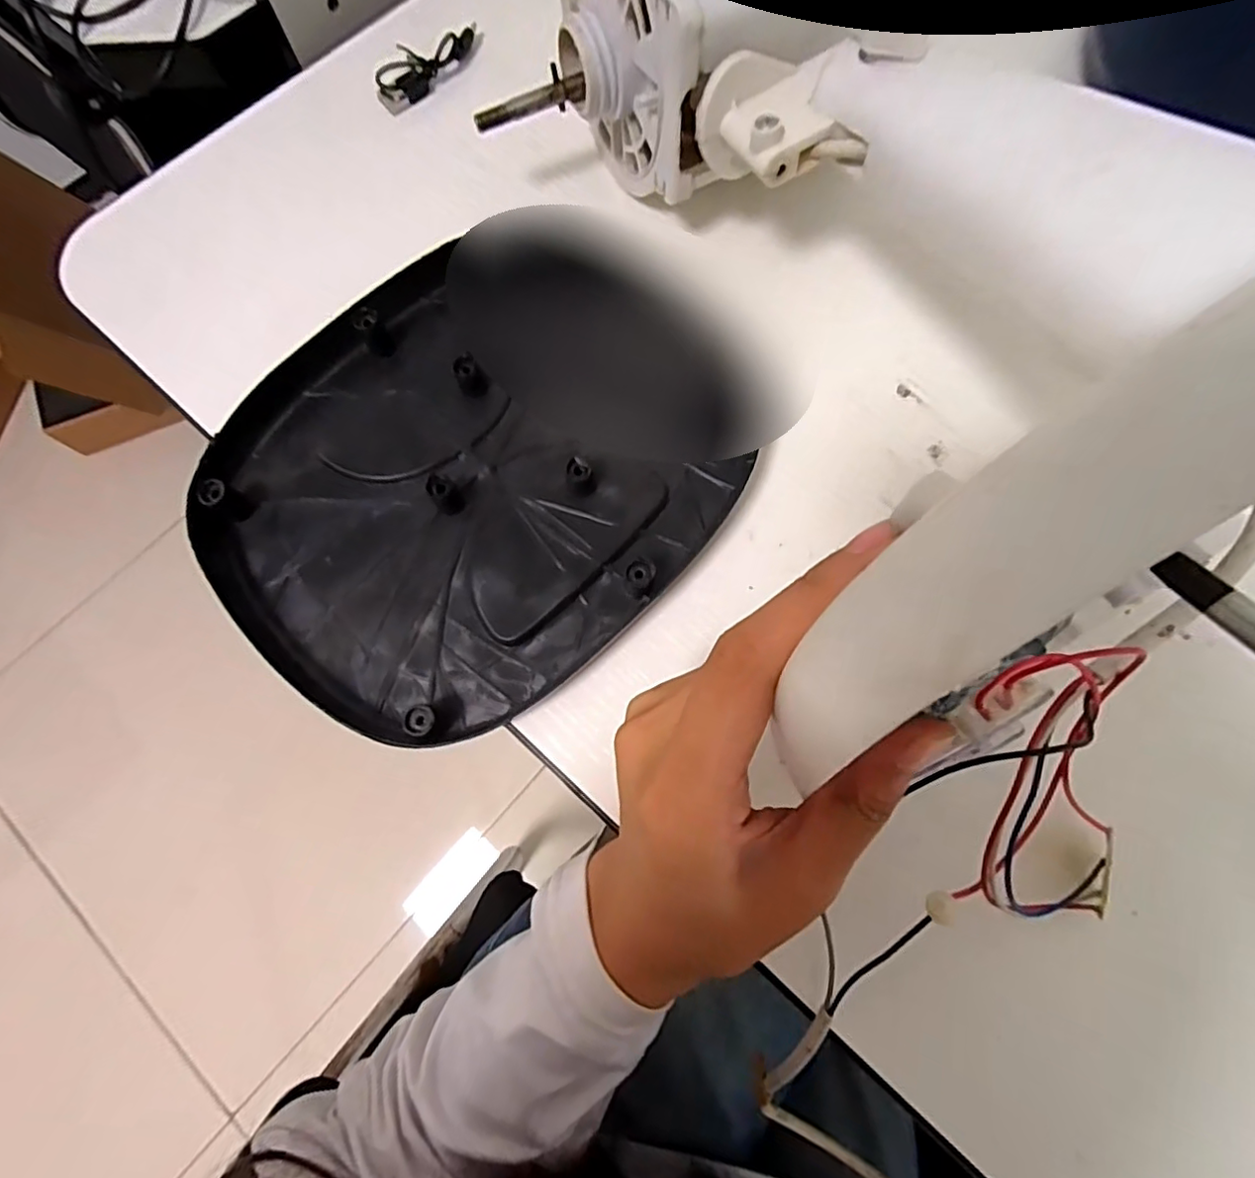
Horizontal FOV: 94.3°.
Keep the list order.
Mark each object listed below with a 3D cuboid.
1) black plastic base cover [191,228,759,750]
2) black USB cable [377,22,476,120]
[{"bbox_3d":[-0.062,-0.054,0.252,0.187,0.018,0.222,40,78,10],"label":"black plastic base cover"},{"bbox_3d":[-0.115,-0.295,0.326,0.025,0.014,0.071,31,77,8],"label":"black USB cable"}]

